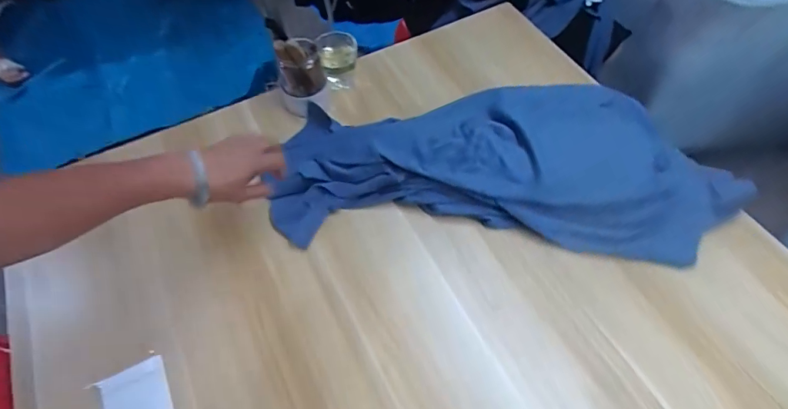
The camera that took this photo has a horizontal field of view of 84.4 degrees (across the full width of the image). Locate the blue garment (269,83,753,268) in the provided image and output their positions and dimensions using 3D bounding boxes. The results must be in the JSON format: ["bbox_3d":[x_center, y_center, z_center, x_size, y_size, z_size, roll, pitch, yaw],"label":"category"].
[{"bbox_3d":[0.134,-0.064,0.666,0.647,0.067,0.277,1,58,3],"label":"blue garment"}]

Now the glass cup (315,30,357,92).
[{"bbox_3d":[-0.100,-0.260,0.782,0.067,0.083,0.066,-1,58,1],"label":"glass cup"}]

